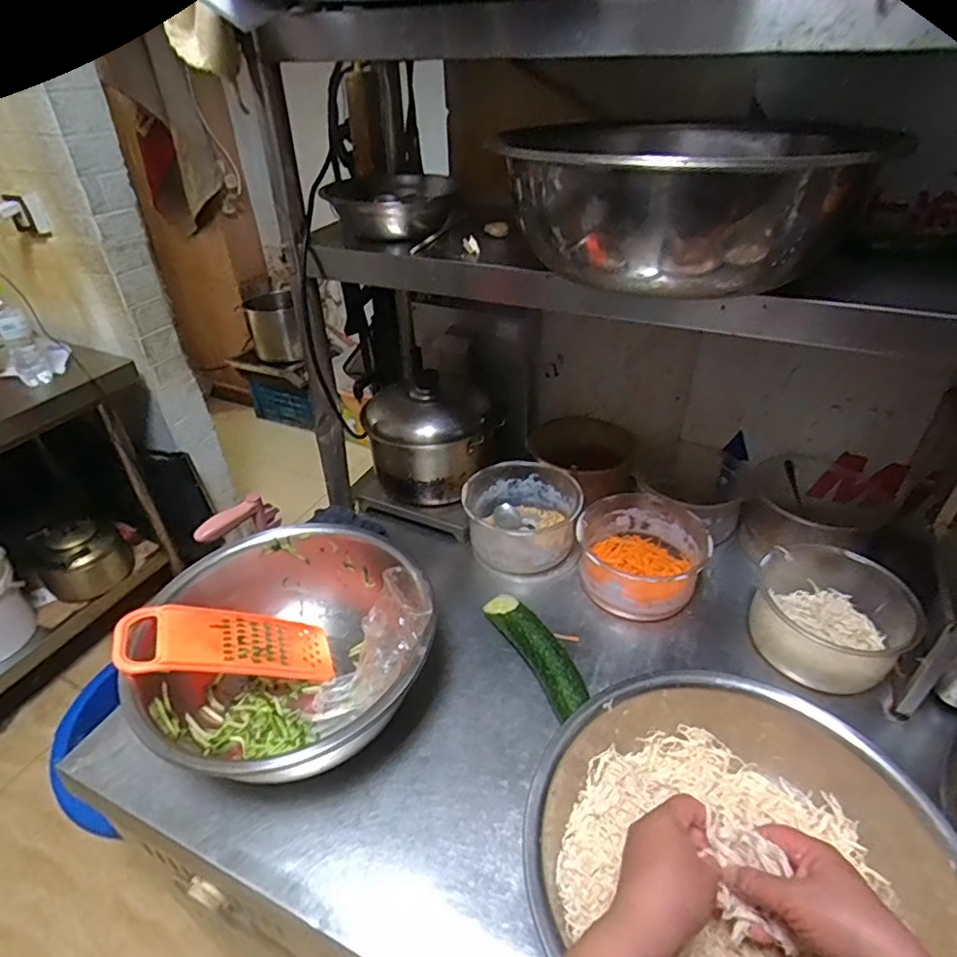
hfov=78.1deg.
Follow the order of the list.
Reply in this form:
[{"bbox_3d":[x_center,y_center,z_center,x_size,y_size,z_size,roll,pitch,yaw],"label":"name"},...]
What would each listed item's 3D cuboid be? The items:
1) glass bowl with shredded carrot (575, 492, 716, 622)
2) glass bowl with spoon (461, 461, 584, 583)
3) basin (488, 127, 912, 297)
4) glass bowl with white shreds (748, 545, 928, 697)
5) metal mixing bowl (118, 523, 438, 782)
[{"bbox_3d":[0.228,0.111,0.845,0.173,0.090,0.170,-1,37,1],"label":"glass bowl with shredded carrot"},{"bbox_3d":[0.068,0.061,0.911,0.168,0.093,0.170,-1,37,1],"label":"glass bowl with spoon"},{"bbox_3d":[0.197,-0.255,0.558,0.309,0.121,0.260,-27,44,-30],"label":"basin"},{"bbox_3d":[0.436,0.175,0.753,0.171,0.089,0.184,-1,37,1],"label":"glass bowl with white shreds"},{"bbox_3d":[-0.222,0.190,0.713,0.312,0.138,0.315,-1,37,1],"label":"metal mixing bowl"}]

